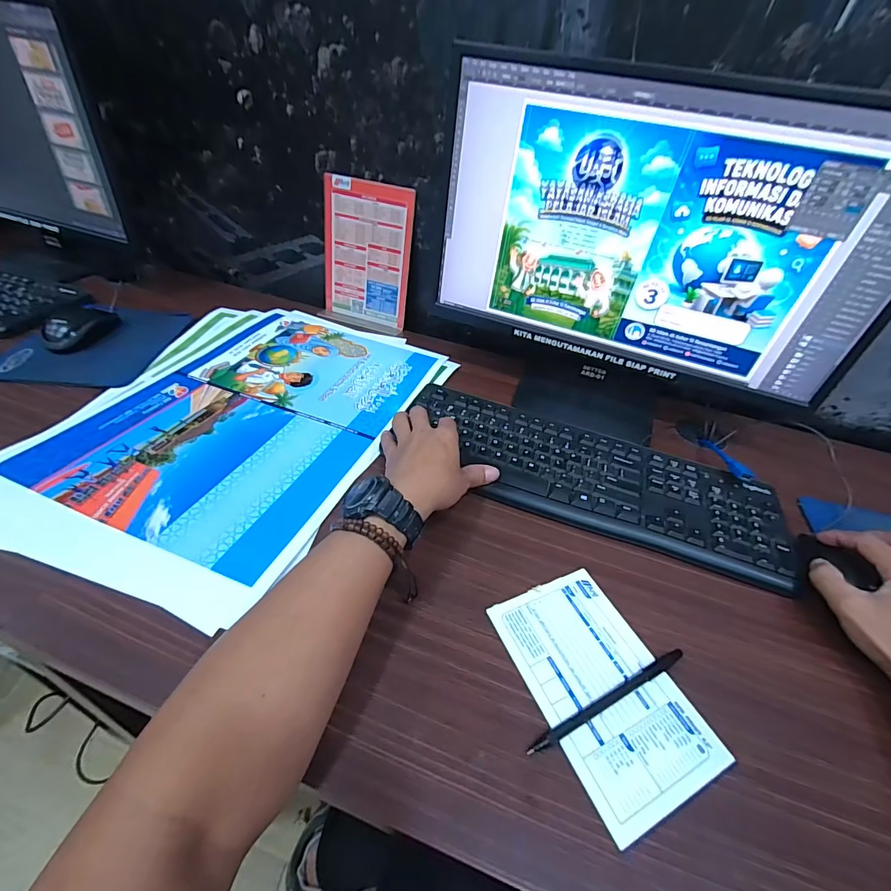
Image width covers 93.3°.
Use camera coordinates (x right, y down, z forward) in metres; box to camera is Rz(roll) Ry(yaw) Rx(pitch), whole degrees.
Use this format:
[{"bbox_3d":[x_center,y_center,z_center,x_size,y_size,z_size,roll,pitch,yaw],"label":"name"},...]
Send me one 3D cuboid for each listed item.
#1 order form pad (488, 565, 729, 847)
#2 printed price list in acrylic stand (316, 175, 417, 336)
[{"bbox_3d":[0.118,0.179,0.324,0.105,0.004,0.161,-14,48,-22],"label":"order form pad"},{"bbox_3d":[-0.132,-0.303,0.682,0.149,0.206,0.058,18,44,10],"label":"printed price list in acrylic stand"}]

